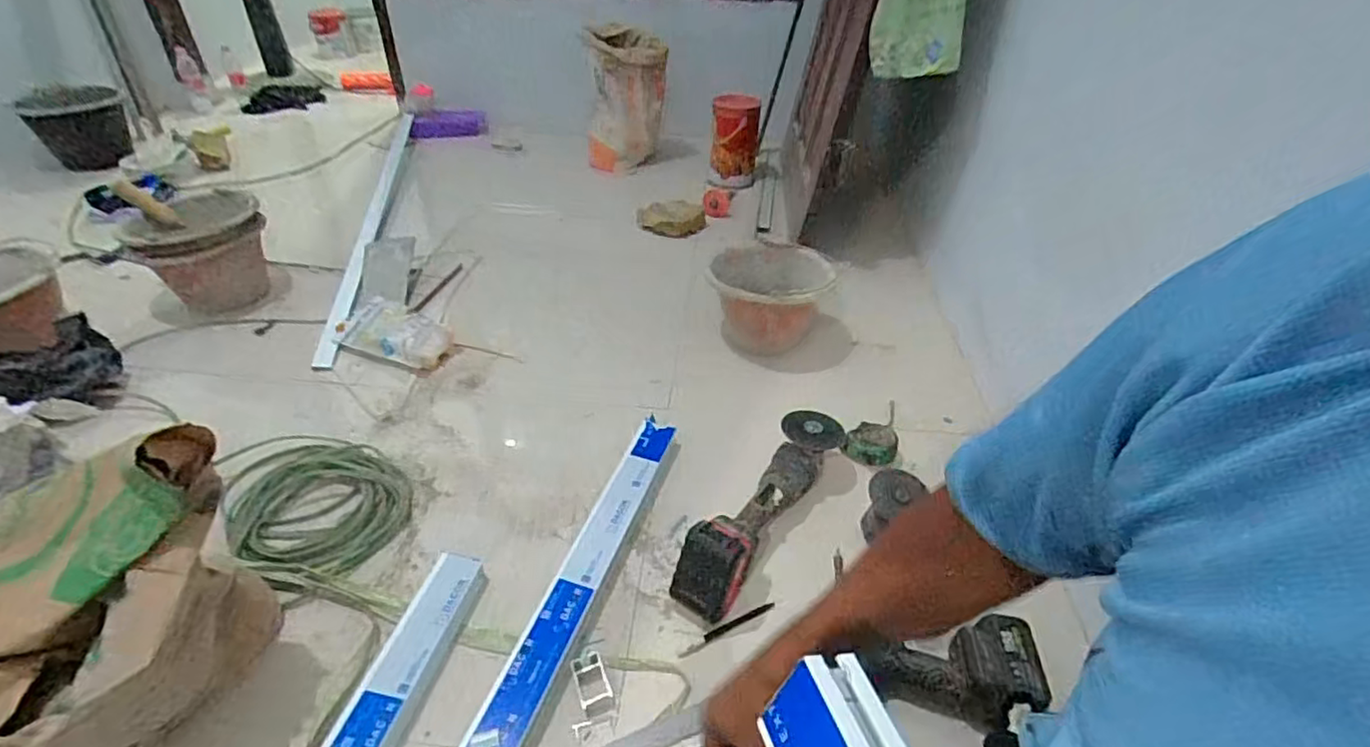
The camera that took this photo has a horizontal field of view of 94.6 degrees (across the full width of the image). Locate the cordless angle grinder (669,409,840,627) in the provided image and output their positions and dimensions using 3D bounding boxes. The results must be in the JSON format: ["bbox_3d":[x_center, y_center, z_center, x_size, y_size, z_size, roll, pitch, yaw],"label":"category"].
[{"bbox_3d":[0.116,0.194,0.940,0.090,0.119,0.388,25,43,26],"label":"cordless angle grinder"}]

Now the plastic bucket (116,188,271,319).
[{"bbox_3d":[-1.042,-0.269,1.369,0.243,0.219,0.240,-27,48,-34],"label":"plastic bucket"}]

